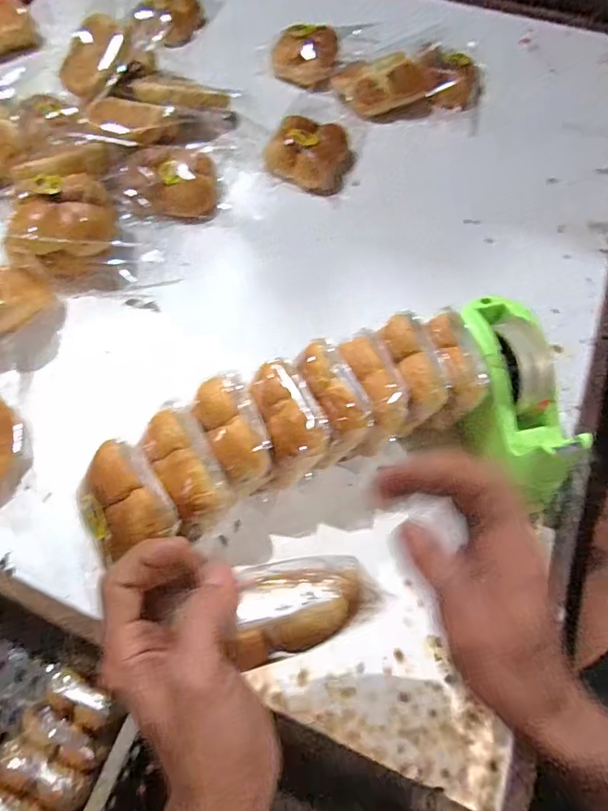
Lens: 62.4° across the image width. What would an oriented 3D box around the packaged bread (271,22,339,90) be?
[{"bbox_3d":[0.000,-0.562,0.819,0.112,0.052,0.114,4,63,0],"label":"packaged bread"}]

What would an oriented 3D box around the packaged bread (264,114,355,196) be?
[{"bbox_3d":[0.009,-0.359,0.714,0.110,0.048,0.112,1,63,-2],"label":"packaged bread"}]

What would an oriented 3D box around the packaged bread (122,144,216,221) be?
[{"bbox_3d":[-0.177,-0.293,0.671,0.123,0.046,0.110,-7,64,-6],"label":"packaged bread"}]

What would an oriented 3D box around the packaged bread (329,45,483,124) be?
[{"bbox_3d":[0.173,-0.513,0.807,0.249,0.059,0.119,-5,64,-5],"label":"packaged bread"}]

